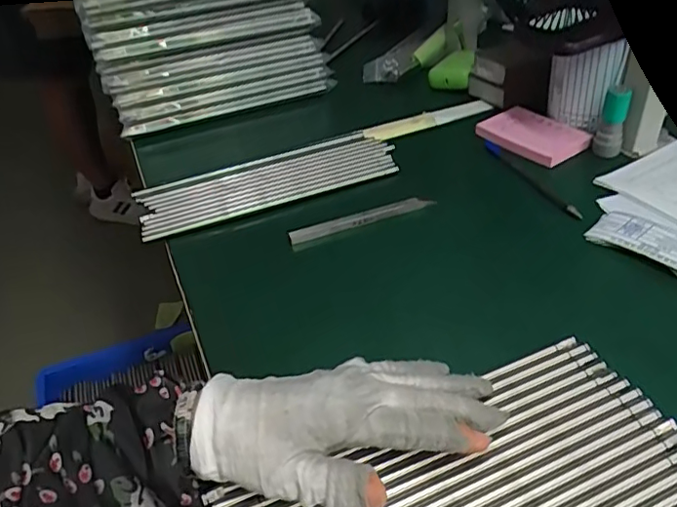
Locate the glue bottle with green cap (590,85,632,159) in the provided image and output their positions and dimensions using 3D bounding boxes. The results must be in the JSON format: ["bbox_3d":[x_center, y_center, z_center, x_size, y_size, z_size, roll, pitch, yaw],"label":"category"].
[{"bbox_3d":[0.261,-0.127,0.535,0.025,0.061,0.026,14,43,22],"label":"glue bottle with green cap"}]

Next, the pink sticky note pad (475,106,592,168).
[{"bbox_3d":[0.200,-0.122,0.578,0.072,0.011,0.100,-25,43,-22],"label":"pink sticky note pad"}]

